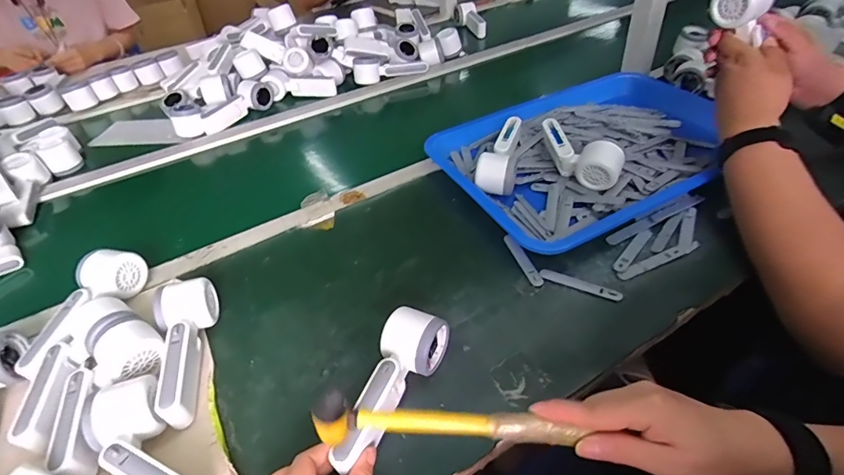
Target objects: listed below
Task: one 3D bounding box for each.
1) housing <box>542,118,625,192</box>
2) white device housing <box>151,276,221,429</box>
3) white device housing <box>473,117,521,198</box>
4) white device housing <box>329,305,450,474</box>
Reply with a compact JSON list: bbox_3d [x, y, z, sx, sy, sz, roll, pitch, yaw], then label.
[{"bbox_3d":[0.224,-0.124,0.657,0.056,0.066,0.154,-30,47,-23],"label":"housing"},{"bbox_3d":[-0.250,0.118,0.475,0.056,0.061,0.152,-18,43,-11],"label":"white device housing"},{"bbox_3d":[0.124,-0.128,0.694,0.052,0.049,0.162,8,44,16],"label":"white device housing"},{"bbox_3d":[-0.034,0.139,0.424,0.054,0.047,0.165,16,46,24],"label":"white device housing"}]

